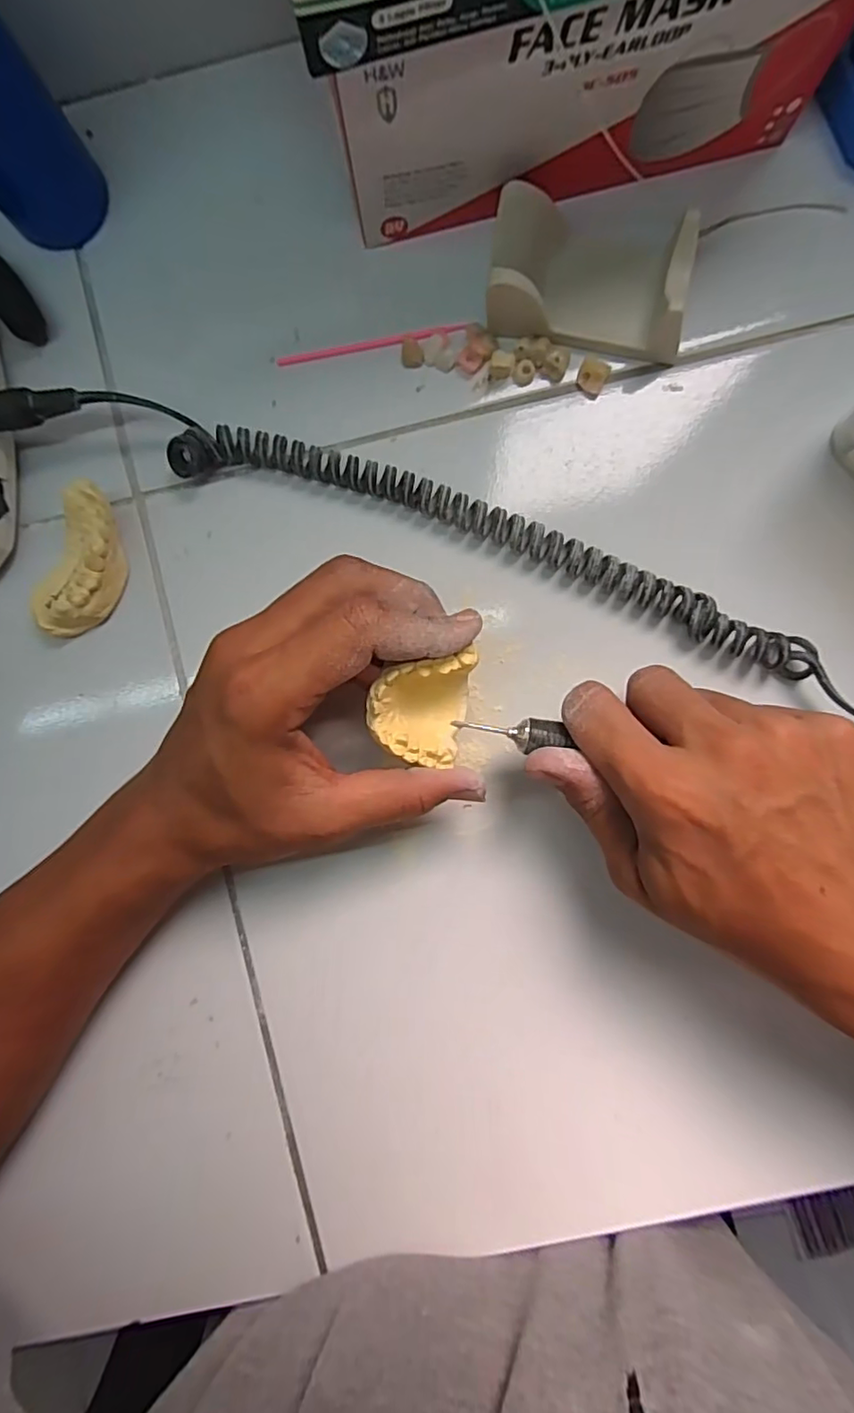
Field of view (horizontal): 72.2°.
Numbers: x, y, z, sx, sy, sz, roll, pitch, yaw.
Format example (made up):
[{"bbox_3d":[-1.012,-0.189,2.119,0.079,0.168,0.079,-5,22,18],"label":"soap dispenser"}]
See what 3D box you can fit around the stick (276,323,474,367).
[{"bbox_3d":[-0.023,-0.170,0.274,0.089,0.006,0.004,-11,93,3],"label":"stick"}]

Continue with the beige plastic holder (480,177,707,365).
[{"bbox_3d":[0.074,-0.193,0.261,0.090,0.028,0.050,9,91,1],"label":"beige plastic holder"}]

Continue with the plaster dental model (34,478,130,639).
[{"bbox_3d":[-0.161,-0.066,0.278,0.029,0.025,0.070,24,91,1],"label":"plaster dental model"}]

